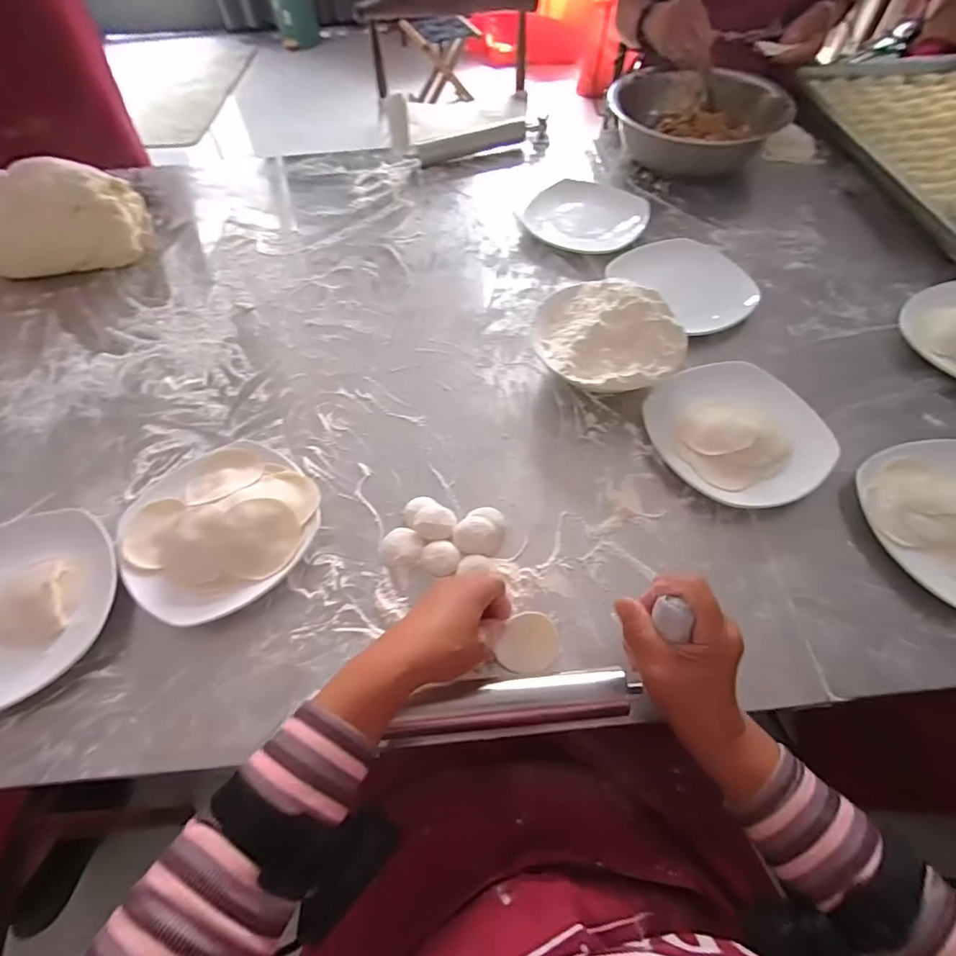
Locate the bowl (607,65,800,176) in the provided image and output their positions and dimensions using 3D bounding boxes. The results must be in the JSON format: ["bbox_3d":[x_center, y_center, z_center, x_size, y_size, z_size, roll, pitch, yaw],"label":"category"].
[{"bbox_3d":[0.378,-0.607,0.846,0.227,0.100,0.248,0,57,0],"label":"bowl"}]

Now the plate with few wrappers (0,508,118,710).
[{"bbox_3d":[-0.430,0.113,0.452,0.178,0.027,0.181,0,57,0],"label":"plate with few wrappers"}]

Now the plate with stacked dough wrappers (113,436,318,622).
[{"bbox_3d":[-0.260,0.040,0.481,0.188,0.039,0.177,28,62,17],"label":"plate with stacked dough wrappers"}]

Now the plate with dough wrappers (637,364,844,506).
[{"bbox_3d":[0.280,-0.051,0.527,0.157,0.044,0.171,-25,61,-15],"label":"plate with dough wrappers"}]

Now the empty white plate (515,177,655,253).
[{"bbox_3d":[0.167,-0.405,0.755,0.178,0.039,0.138,26,61,16],"label":"empty white plate"}]

